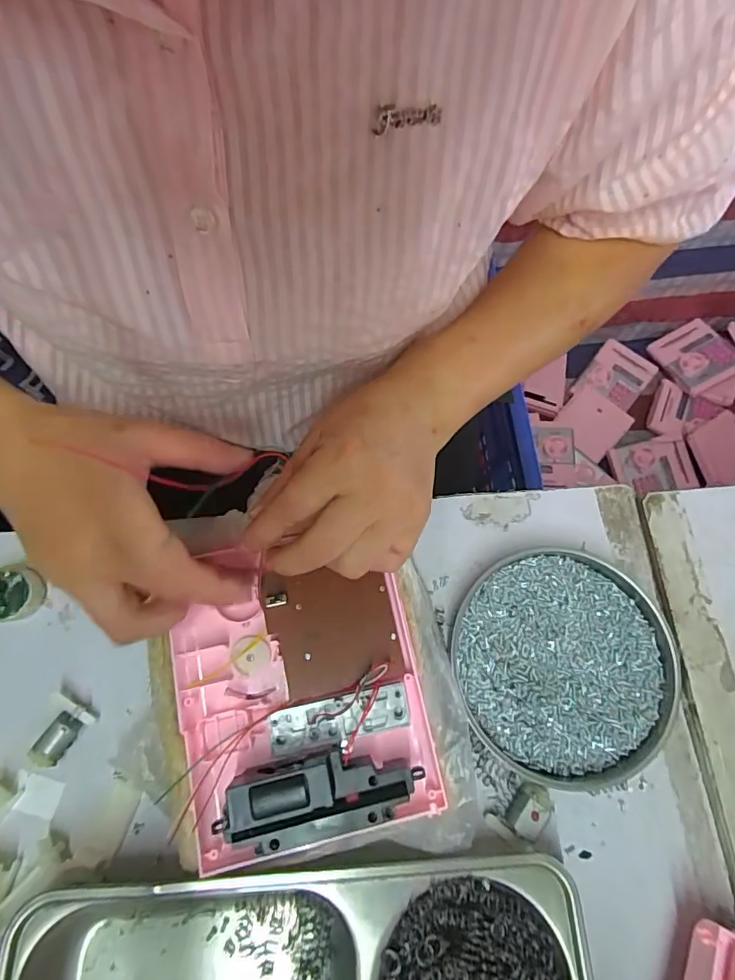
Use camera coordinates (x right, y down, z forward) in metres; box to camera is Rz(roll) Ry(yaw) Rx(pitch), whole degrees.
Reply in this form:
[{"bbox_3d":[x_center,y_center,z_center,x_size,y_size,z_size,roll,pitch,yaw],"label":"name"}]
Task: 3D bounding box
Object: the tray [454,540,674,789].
[{"bbox_3d":[0.120,0.107,0.311,0.135,0.020,0.132,0,72,-2],"label":"tray"}]

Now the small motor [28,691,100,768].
[{"bbox_3d":[-0.183,0.142,0.295,0.024,0.017,0.034,33,74,9],"label":"small motor"}]

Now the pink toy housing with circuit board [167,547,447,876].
[{"bbox_3d":[-0.039,0.106,0.274,0.130,0.039,0.156,-11,73,-5],"label":"pink toy housing with circuit board"}]

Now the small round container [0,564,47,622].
[{"bbox_3d":[-0.226,0.065,0.315,0.034,0.016,0.033,0,72,-2],"label":"small round container"}]

